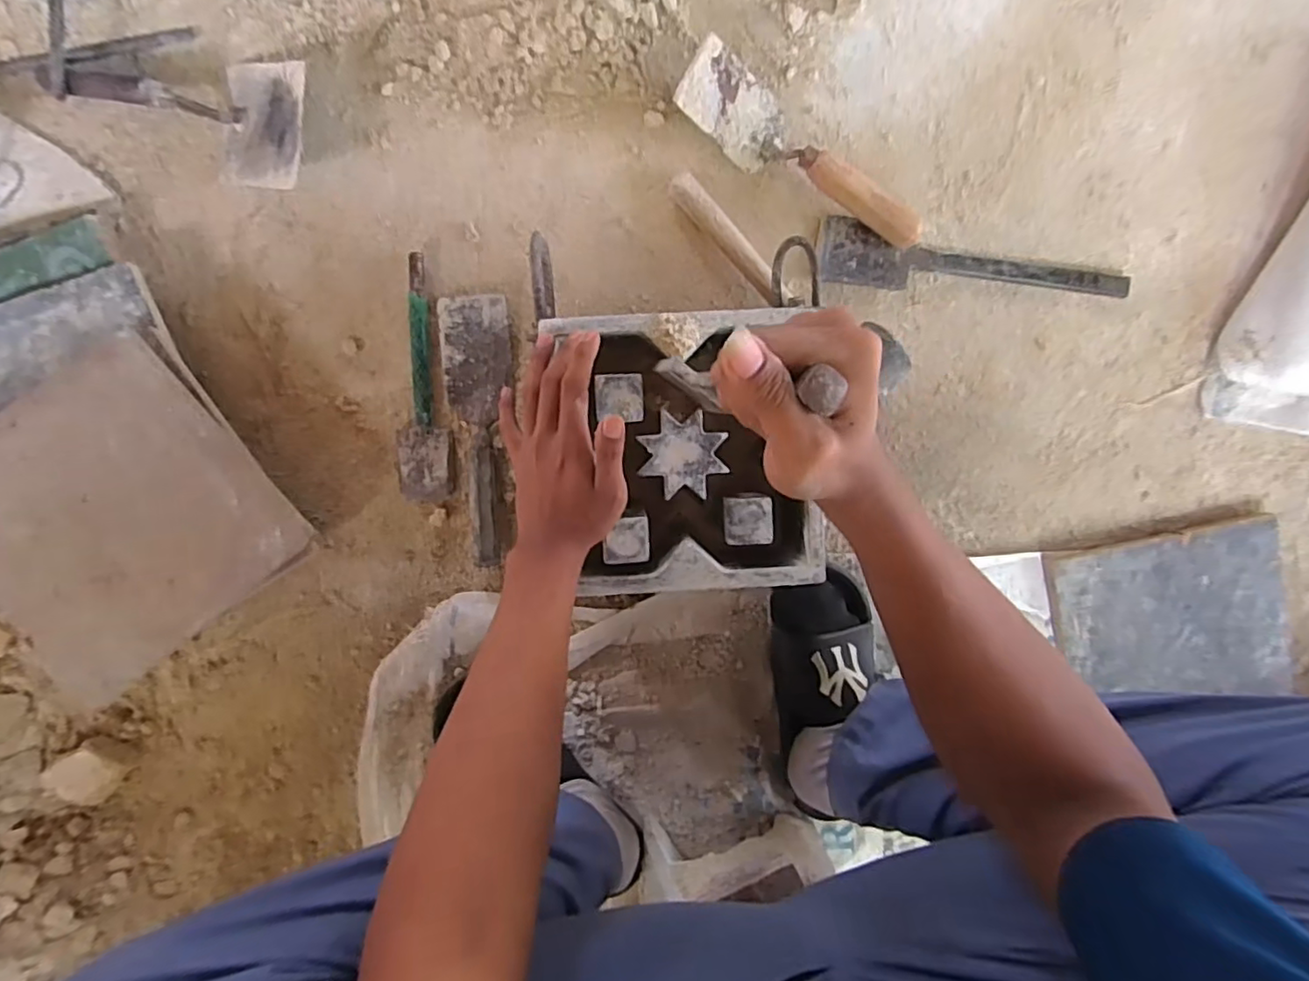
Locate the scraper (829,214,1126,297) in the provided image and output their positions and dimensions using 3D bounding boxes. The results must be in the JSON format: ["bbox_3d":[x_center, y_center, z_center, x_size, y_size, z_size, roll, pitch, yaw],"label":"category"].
[{"bbox_3d":[0.325,-0.232,0.612,0.314,0.015,0.062,3,95,-2],"label":"scraper"}]

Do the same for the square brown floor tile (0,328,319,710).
[{"bbox_3d":[-0.491,0.028,0.548,0.247,0.014,0.244,-39,96,-6],"label":"square brown floor tile"}]

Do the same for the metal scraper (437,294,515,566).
[{"bbox_3d":[-0.175,-0.060,0.606,0.068,0.025,0.263,-3,95,-1],"label":"metal scraper"}]

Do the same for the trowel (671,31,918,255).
[{"bbox_3d":[0.146,-0.324,0.584,0.262,0.054,0.069,30,93,-4],"label":"trowel"}]

